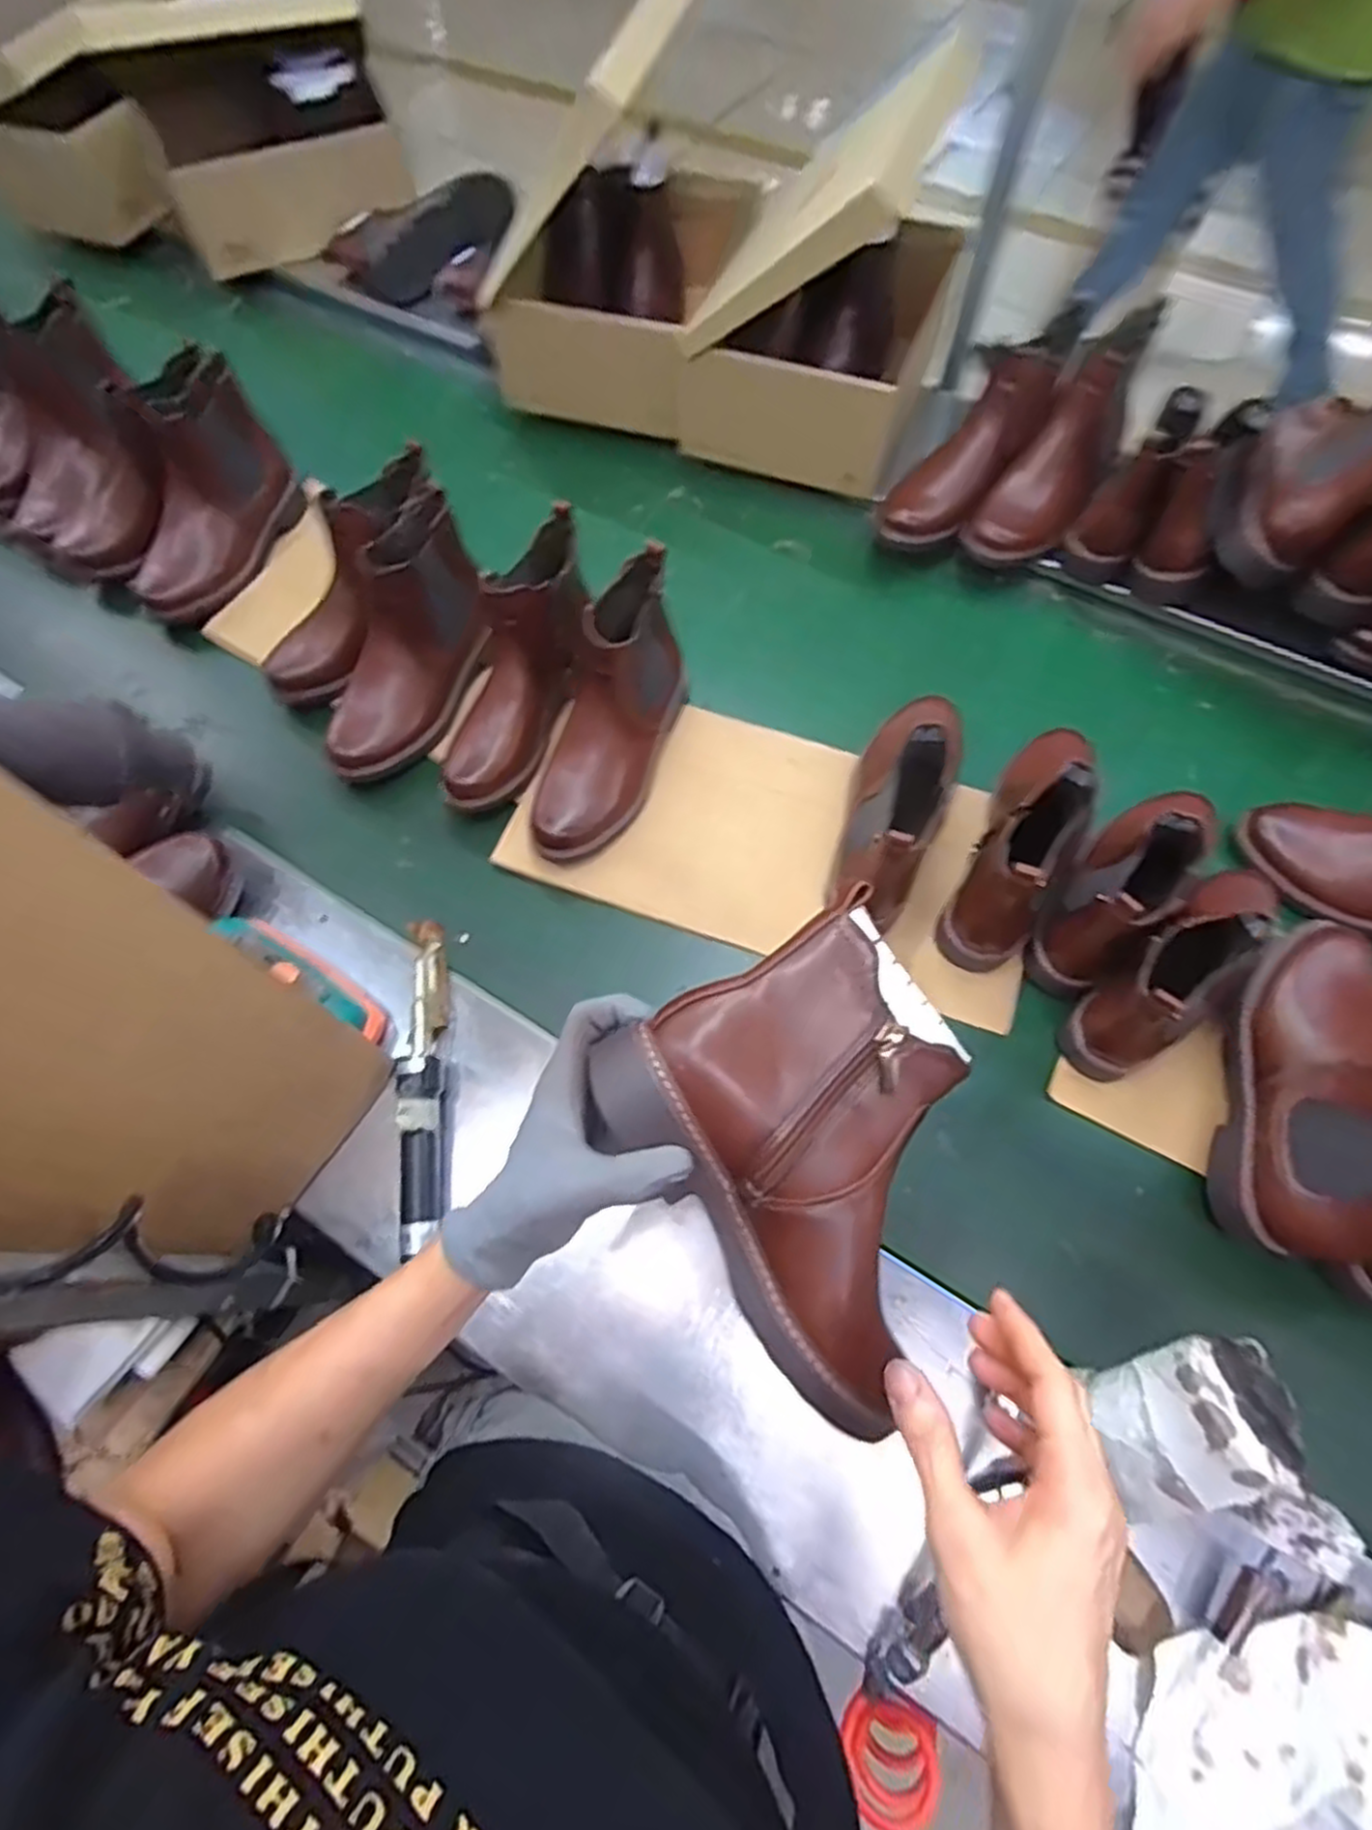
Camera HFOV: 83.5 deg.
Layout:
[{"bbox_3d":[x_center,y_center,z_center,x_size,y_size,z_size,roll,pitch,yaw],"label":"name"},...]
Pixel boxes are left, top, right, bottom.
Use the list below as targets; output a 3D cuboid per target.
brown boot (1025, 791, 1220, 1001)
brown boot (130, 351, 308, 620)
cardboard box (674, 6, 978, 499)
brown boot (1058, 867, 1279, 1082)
[{"bbox_3d":[0.403,-0.049,0.672,0.070,0.152,0.251,37,72,16],"label":"brown boot"},{"bbox_3d":[-0.589,-0.500,0.938,0.084,0.171,0.268,23,69,11],"label":"brown boot"},{"bbox_3d":[0.177,-0.738,0.990,0.277,0.170,0.349,18,68,10],"label":"cardboard box"},{"bbox_3d":[0.428,0.027,0.627,0.246,0.138,0.079,-36,70,-13],"label":"brown boot"}]

